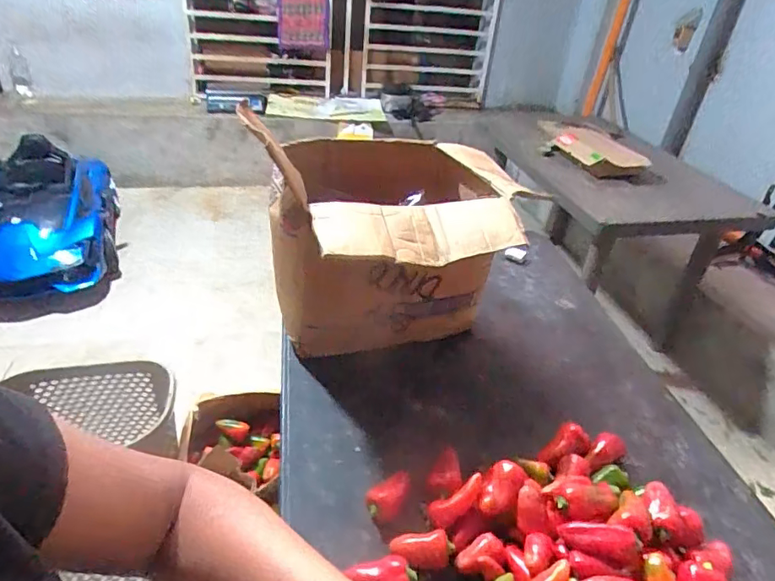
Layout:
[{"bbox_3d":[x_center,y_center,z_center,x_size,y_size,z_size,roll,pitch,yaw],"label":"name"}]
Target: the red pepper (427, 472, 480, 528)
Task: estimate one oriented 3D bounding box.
[{"bbox_3d":[0.097,0.295,0.699,0.092,0.025,0.033,-40,44,1],"label":"red pepper"}]

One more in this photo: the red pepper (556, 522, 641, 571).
[{"bbox_3d":[0.265,0.317,0.630,0.091,0.034,0.039,3,31,26],"label":"red pepper"}]

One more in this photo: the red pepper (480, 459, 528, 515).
[{"bbox_3d":[0.166,0.286,0.715,0.047,0.046,0.078,15,62,27],"label":"red pepper"}]

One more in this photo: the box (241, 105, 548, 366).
[{"bbox_3d":[0.001,-0.075,1.004,0.431,0.310,0.398,3,34,-4],"label":"box"}]

